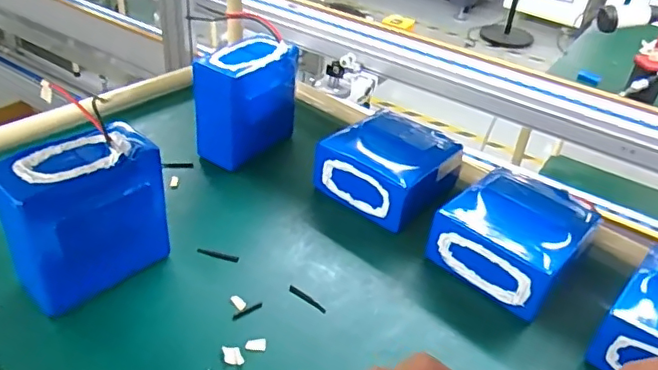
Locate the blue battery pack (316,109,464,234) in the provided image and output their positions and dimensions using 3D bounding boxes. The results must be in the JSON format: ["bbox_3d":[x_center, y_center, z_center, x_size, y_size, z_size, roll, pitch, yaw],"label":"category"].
[{"bbox_3d":[0.084,-0.028,0.773,0.149,0.084,0.142,-28,47,-37],"label":"blue battery pack"}]

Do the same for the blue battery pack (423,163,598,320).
[{"bbox_3d":[0.222,0.058,0.673,0.147,0.083,0.151,31,43,31],"label":"blue battery pack"}]

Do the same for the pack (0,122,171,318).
[{"bbox_3d":[-0.256,0.040,0.593,0.089,0.167,0.156,29,43,29],"label":"pack"}]

